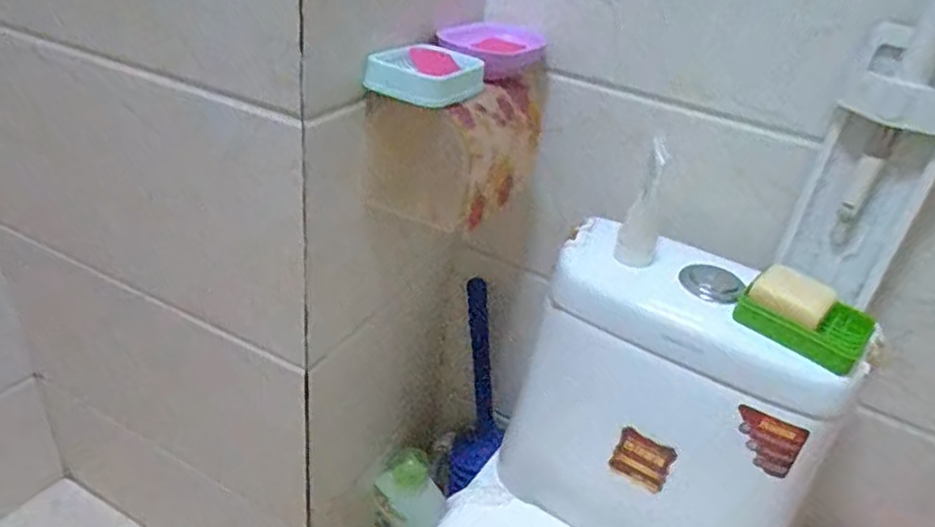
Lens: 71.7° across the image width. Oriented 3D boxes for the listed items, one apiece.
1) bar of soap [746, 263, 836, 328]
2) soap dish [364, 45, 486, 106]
[{"bbox_3d":[0.324,0.030,0.642,0.068,0.028,0.053,27,36,28],"label":"bar of soap"},{"bbox_3d":[-0.041,-0.194,0.666,0.086,0.033,0.137,24,35,25],"label":"soap dish"}]

